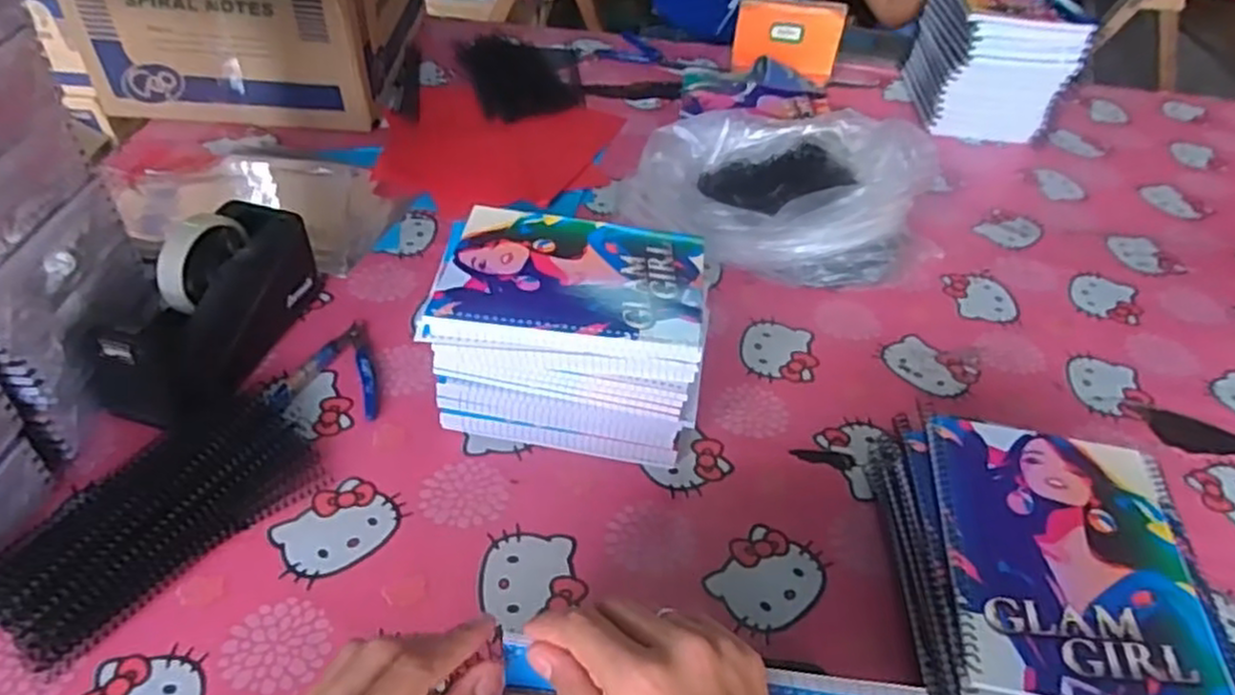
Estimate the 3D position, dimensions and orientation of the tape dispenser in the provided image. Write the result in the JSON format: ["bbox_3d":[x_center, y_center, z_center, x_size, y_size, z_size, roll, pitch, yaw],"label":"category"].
[{"bbox_3d":[-0.348,-0.039,0.631,0.100,0.105,0.205,11,44,4],"label":"tape dispenser"}]

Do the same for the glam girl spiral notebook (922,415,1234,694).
[{"bbox_3d":[0.281,0.132,0.470,0.148,0.019,0.196,10,44,4],"label":"glam girl spiral notebook"}]

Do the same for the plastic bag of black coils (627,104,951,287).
[{"bbox_3d":[0.188,-0.182,0.826,0.264,0.121,0.288,-30,54,-32],"label":"plastic bag of black coils"}]

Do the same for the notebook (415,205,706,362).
[{"bbox_3d":[-0.034,-0.055,0.580,0.200,0.019,0.152,7,44,1],"label":"notebook"}]

